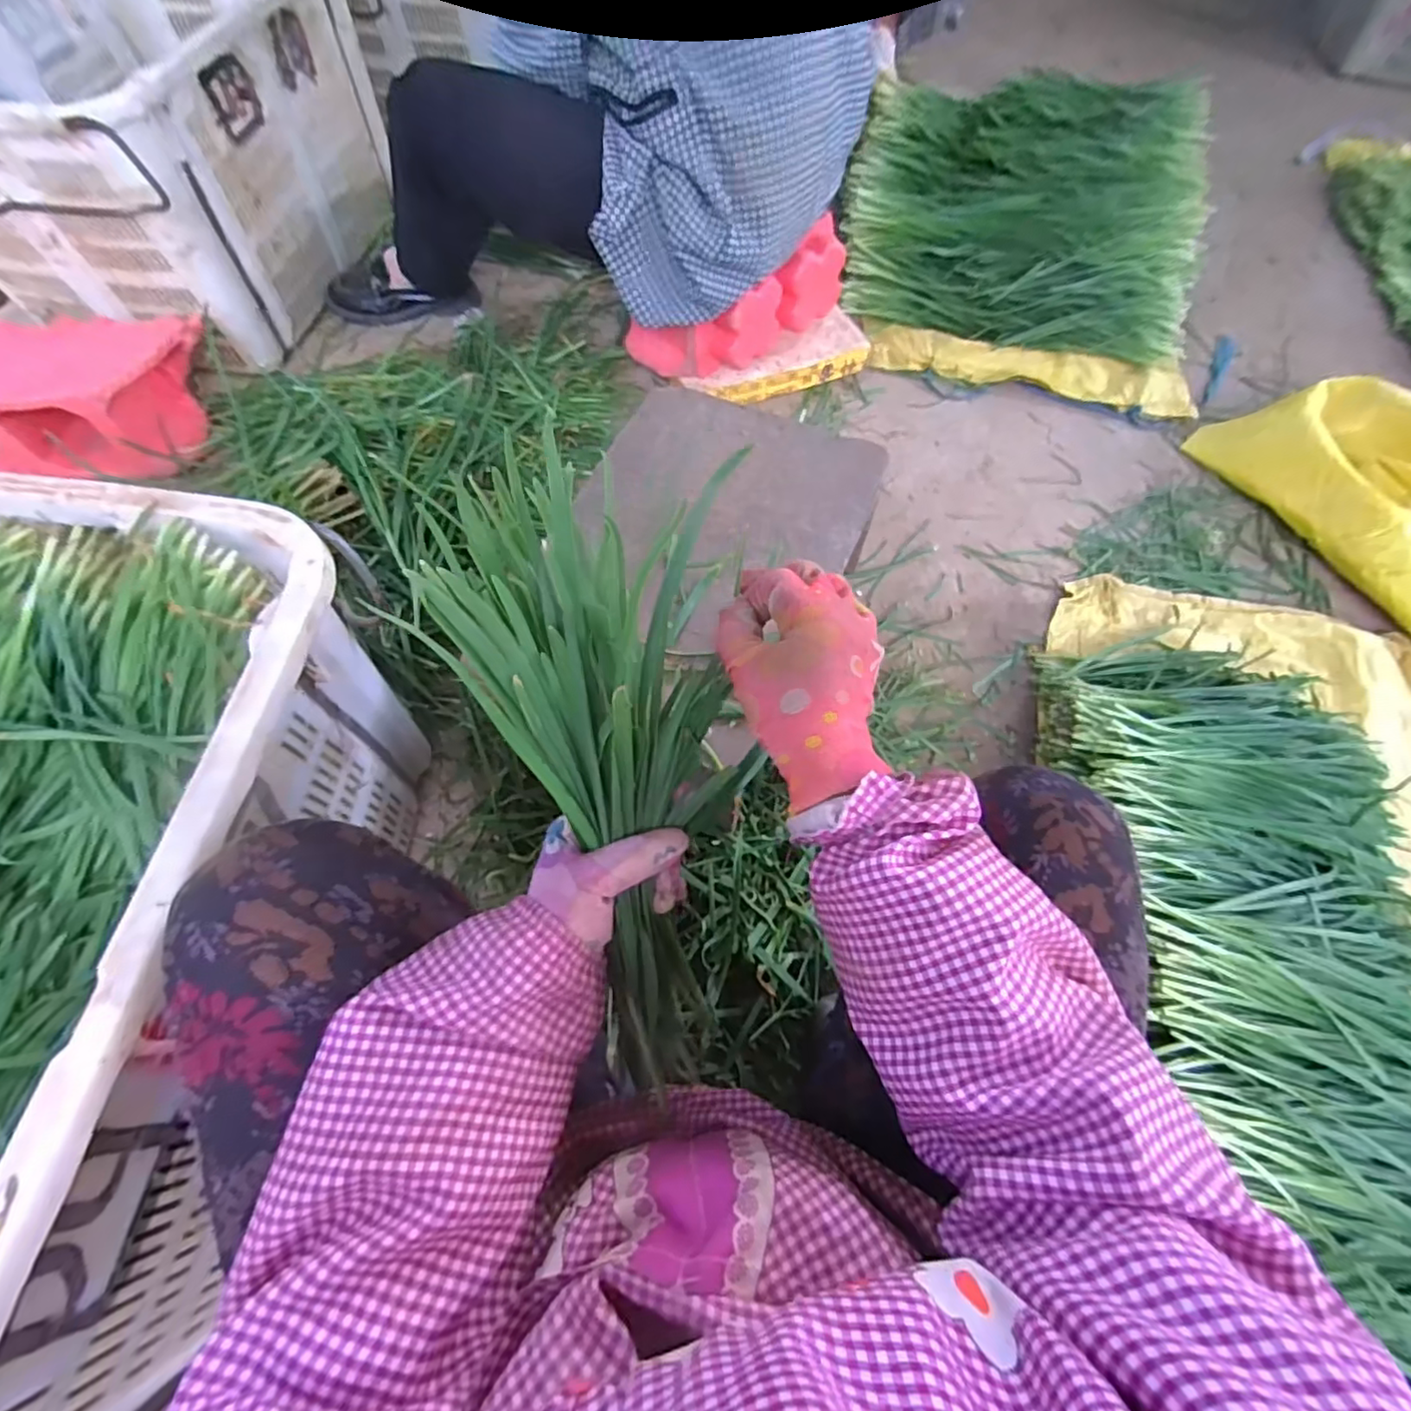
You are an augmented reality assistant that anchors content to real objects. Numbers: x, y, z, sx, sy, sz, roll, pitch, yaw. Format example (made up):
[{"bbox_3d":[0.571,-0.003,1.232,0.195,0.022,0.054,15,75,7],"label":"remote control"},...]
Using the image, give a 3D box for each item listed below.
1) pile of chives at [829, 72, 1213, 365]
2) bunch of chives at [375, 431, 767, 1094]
[{"bbox_3d":[0.575,-0.929,1.135,0.610,0.204,0.598,15,64,4],"label":"pile of chives"},{"bbox_3d":[-0.033,0.062,0.359,0.140,0.330,0.095,-13,24,-9],"label":"bunch of chives"}]

